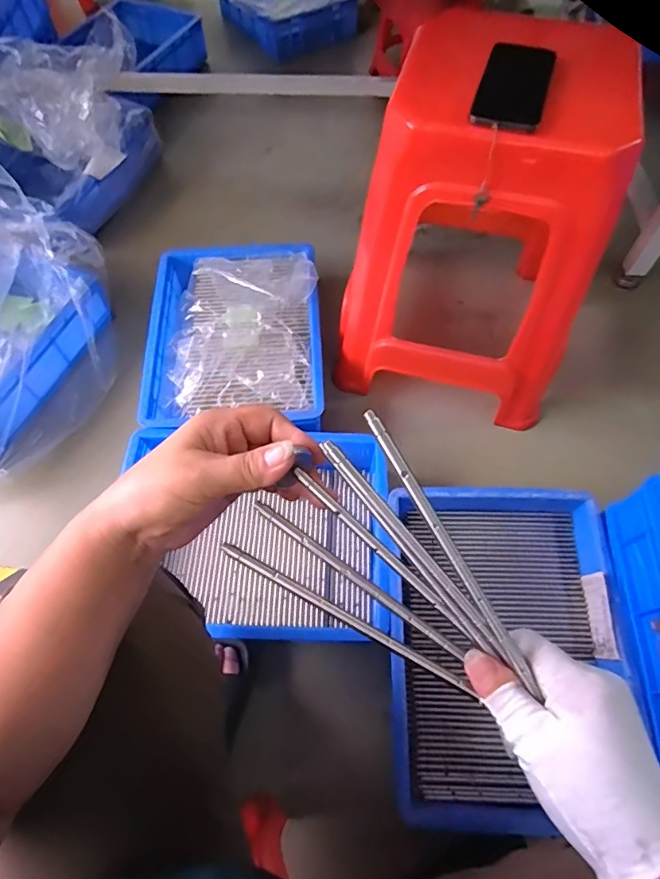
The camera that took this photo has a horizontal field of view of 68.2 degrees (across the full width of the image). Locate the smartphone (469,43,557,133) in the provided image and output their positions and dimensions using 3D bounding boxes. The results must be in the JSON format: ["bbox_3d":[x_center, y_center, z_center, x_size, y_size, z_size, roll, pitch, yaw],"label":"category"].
[{"bbox_3d":[0.210,-0.402,0.556,0.074,0.016,0.148,17,64,9],"label":"smartphone"}]

